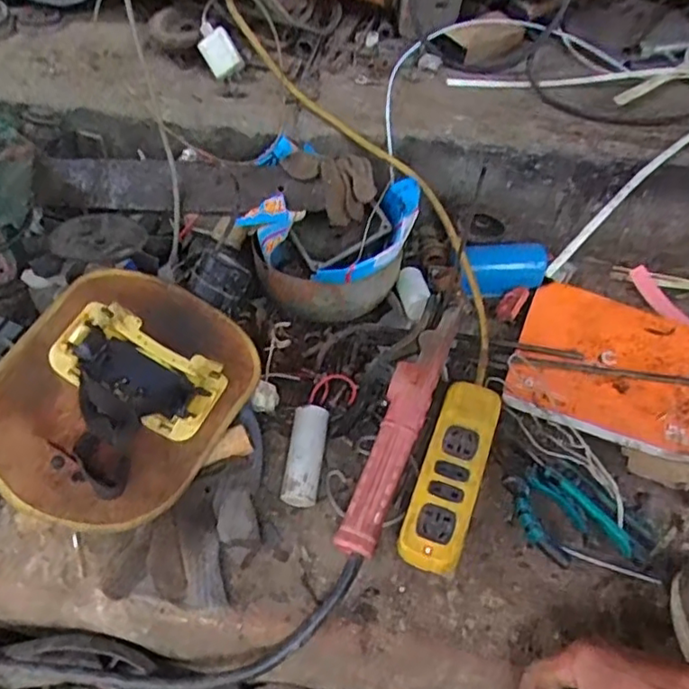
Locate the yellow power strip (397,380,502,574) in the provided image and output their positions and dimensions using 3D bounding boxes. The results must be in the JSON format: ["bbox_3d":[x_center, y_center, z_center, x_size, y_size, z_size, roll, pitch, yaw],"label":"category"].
[{"bbox_3d":[0.103,0.128,0.600,0.056,0.051,0.185,17,53,12],"label":"yellow power strip"}]

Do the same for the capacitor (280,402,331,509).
[{"bbox_3d":[-0.038,0.112,0.616,0.035,0.038,0.097,6,52,3],"label":"capacitor"}]

